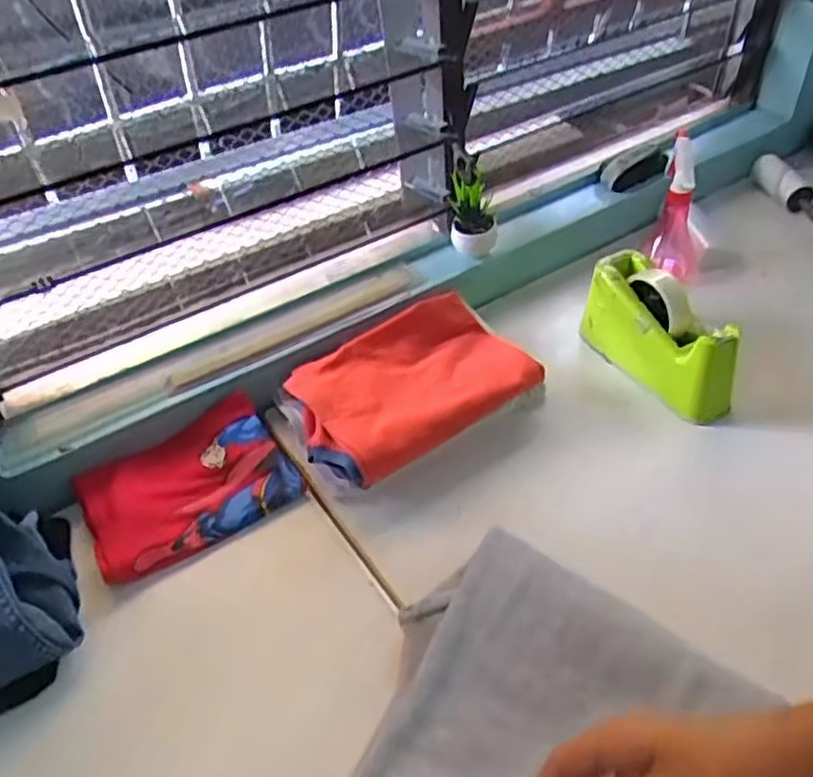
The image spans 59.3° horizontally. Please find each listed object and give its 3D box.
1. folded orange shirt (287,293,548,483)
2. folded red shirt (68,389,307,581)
[{"bbox_3d":[0.004,-0.009,0.797,0.256,0.058,0.177,-25,48,-20],"label":"folded orange shirt"},{"bbox_3d":[-0.227,0.101,0.748,0.203,0.022,0.155,-26,48,-21],"label":"folded red shirt"}]

